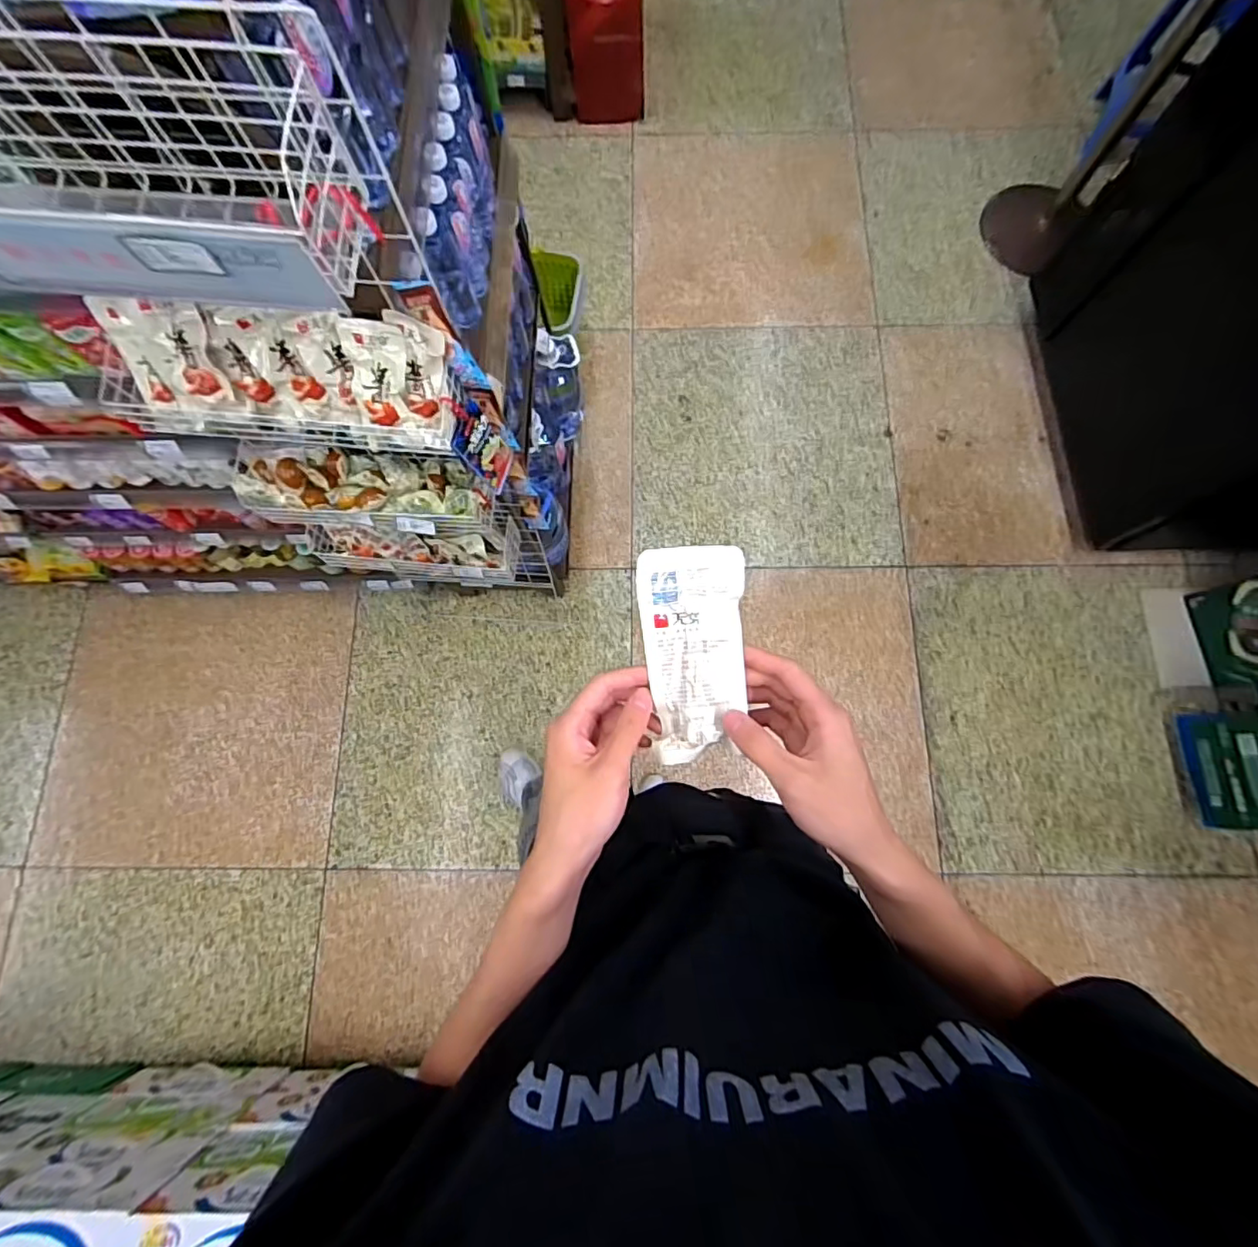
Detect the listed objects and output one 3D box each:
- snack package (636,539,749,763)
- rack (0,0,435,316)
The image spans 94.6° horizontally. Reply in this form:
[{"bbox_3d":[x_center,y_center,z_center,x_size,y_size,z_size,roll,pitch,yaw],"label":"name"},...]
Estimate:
[{"bbox_3d":[0.046,0.022,0.417,0.074,0.016,0.150,-1,93,-1],"label":"snack package"},{"bbox_3d":[-0.415,-0.350,0.441,0.391,0.124,0.145,5,76,2],"label":"rack"}]

